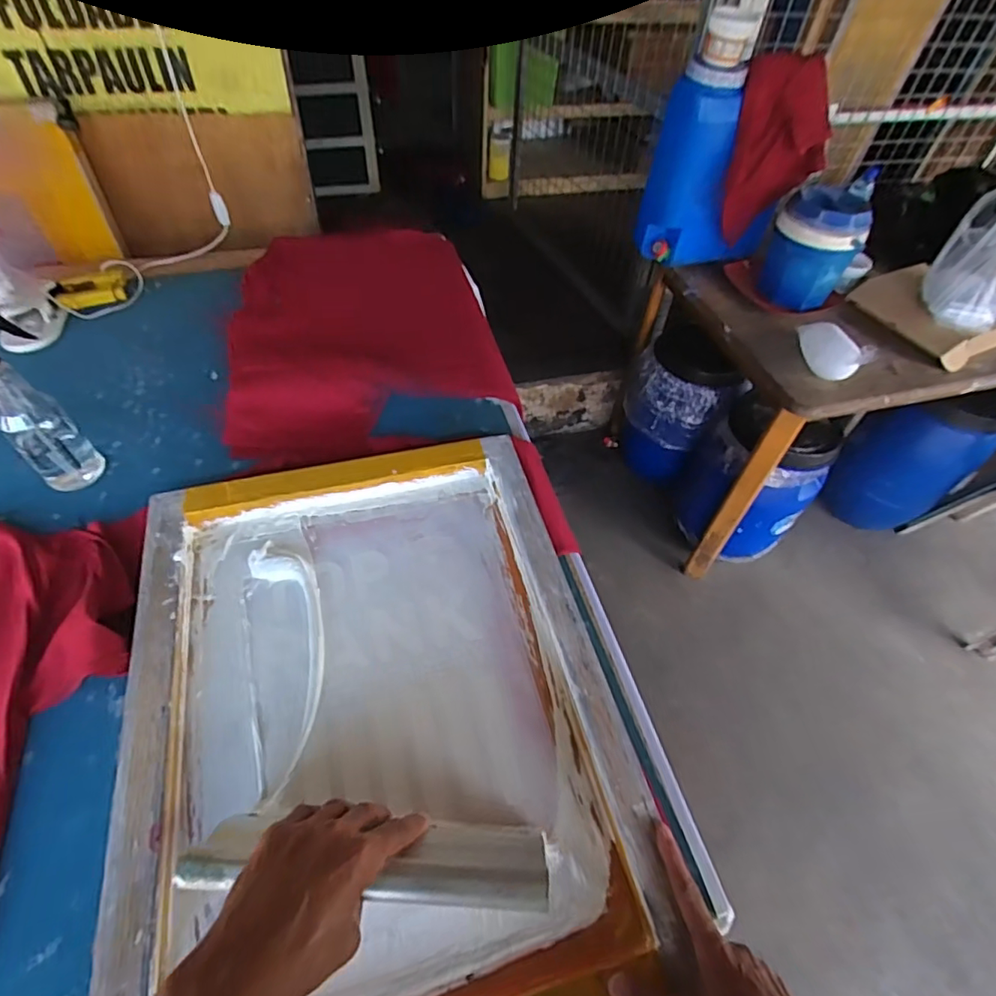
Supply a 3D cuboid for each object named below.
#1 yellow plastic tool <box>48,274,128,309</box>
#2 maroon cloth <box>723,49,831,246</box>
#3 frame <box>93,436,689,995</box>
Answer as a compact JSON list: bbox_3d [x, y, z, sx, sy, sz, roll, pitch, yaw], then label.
[{"bbox_3d":[-0.695,-0.351,0.944,0.106,0.030,0.045,-21,57,-20],"label":"yellow plastic tool"},{"bbox_3d":[0.609,-0.744,1.208,0.213,0.362,0.065,-9,51,-1],"label":"maroon cloth"},{"bbox_3d":[-0.123,0.200,0.561,0.450,0.044,0.590,-10,54,-12],"label":"frame"}]

